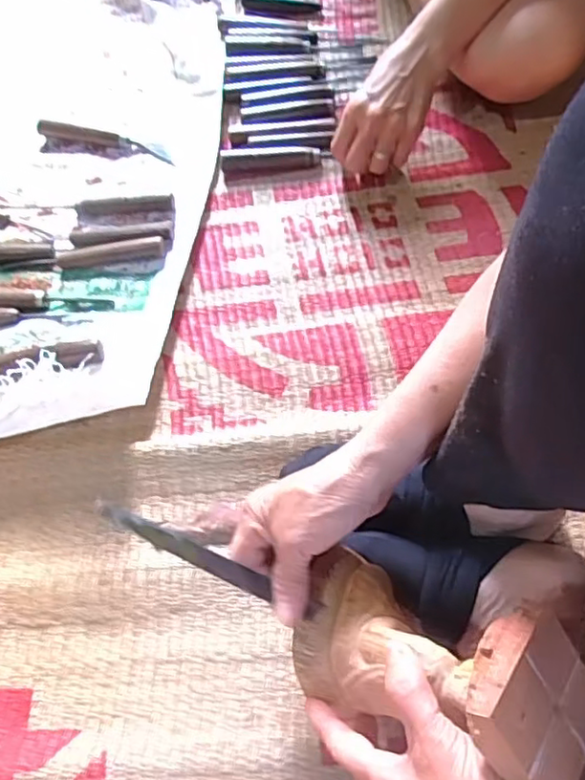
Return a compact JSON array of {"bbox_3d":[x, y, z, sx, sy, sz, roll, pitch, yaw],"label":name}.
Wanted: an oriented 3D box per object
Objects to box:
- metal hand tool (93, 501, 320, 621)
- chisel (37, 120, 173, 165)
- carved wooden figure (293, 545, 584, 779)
[{"bbox_3d":[-0.052,0.111,0.400,0.160,0.007,0.013,28,70,-7],"label":"metal hand tool"},{"bbox_3d":[-0.208,-0.282,0.694,0.155,0.013,0.021,13,68,9],"label":"chisel"},{"bbox_3d":[0.071,0.151,0.358,0.171,0.078,0.085,1,59,48],"label":"carved wooden figure"}]

